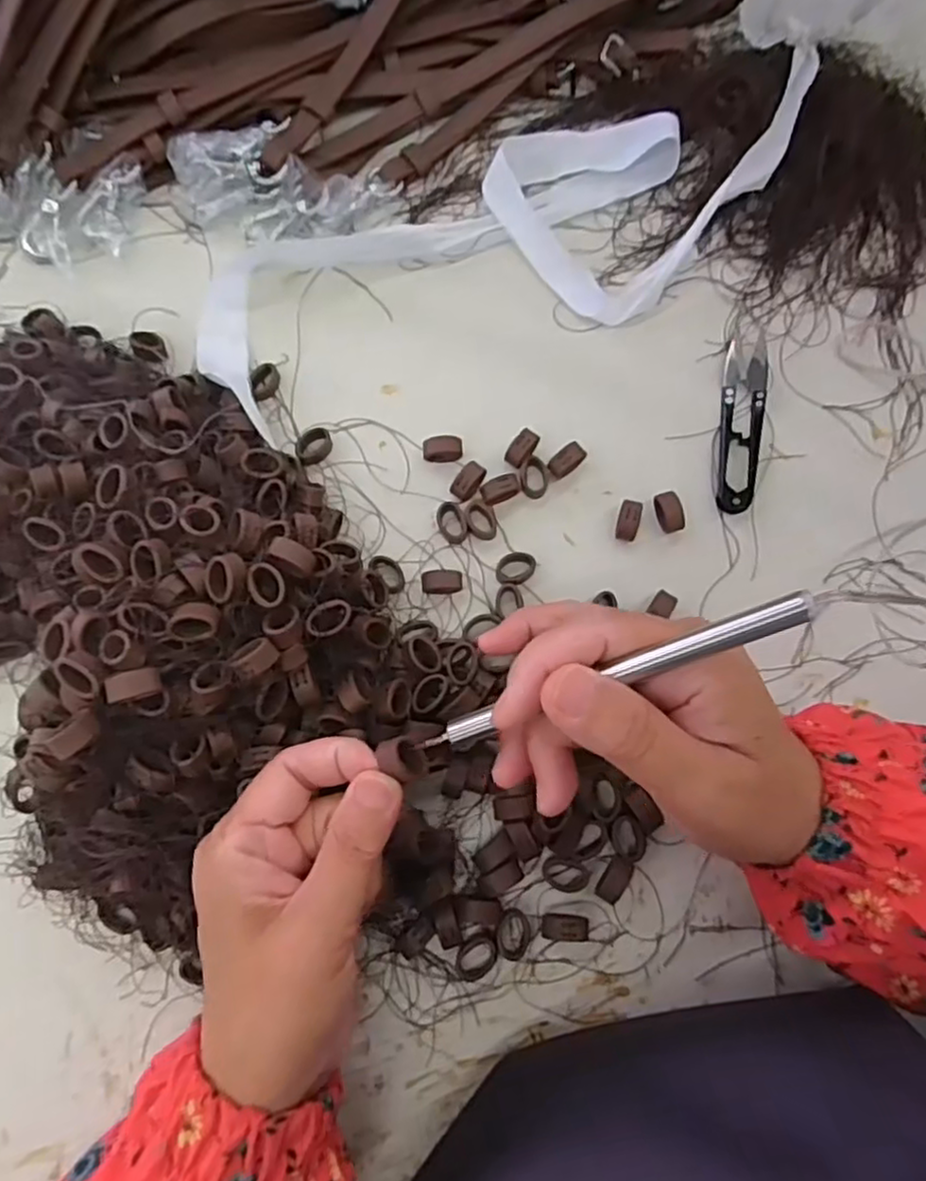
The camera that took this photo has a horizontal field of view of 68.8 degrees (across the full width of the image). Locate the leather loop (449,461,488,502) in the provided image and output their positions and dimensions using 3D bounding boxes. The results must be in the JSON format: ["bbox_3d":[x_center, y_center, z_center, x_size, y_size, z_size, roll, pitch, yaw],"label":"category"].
[{"bbox_3d":[0.003,-0.058,0.356,0.012,0.007,0.023,39,82,8],"label":"leather loop"}]

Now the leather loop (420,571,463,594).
[{"bbox_3d":[-0.011,-0.004,0.348,0.021,0.009,0.012,3,79,2],"label":"leather loop"}]

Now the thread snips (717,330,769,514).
[{"bbox_3d":[0.148,-0.089,0.360,0.021,0.007,0.099,11,79,3],"label":"thread snips"}]

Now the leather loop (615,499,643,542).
[{"bbox_3d":[0.086,-0.036,0.350,0.011,0.012,0.020,13,80,4],"label":"leather loop"}]

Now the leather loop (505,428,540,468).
[{"bbox_3d":[0.032,-0.076,0.358,0.011,0.009,0.019,40,82,8],"label":"leather loop"}]

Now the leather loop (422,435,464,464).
[{"bbox_3d":[-0.011,-0.076,0.362,0.021,0.007,0.013,-5,79,0],"label":"leather loop"}]

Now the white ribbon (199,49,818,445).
[{"bbox_3d":[0.025,-0.201,0.373,0.360,0.033,0.125,-20,79,-3],"label":"white ribbon"}]

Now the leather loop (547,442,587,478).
[{"bbox_3d":[0.055,-0.068,0.358,0.019,0.011,0.012,-41,81,-6],"label":"leather loop"}]

